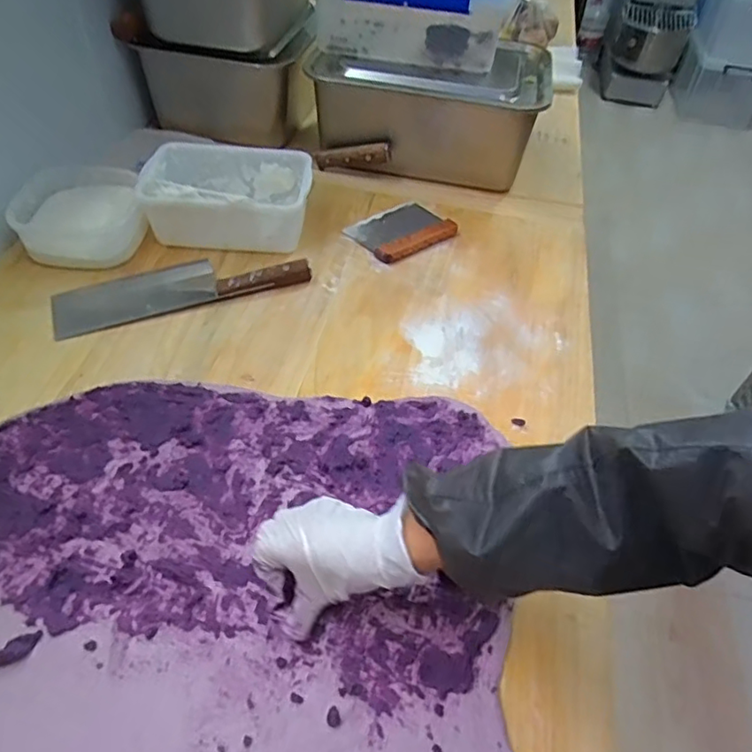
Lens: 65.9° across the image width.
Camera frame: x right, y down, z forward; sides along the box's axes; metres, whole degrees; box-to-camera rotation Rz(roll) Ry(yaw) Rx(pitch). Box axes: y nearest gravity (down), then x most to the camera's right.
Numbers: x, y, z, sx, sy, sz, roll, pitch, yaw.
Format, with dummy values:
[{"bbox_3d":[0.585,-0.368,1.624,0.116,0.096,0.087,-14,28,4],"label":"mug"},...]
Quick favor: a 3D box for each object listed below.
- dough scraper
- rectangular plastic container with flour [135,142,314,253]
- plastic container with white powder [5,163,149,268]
[{"bbox_3d":[0.043,-0.222,0.878,0.155,0.016,0.109,-28,55,-26],"label":"dough scraper"},{"bbox_3d":[-0.213,-0.253,0.836,0.230,0.088,0.153,6,47,1],"label":"rectangular plastic container with flour"},{"bbox_3d":[-0.411,-0.221,0.816,0.165,0.069,0.168,-14,50,-16],"label":"plastic container with white powder"}]

